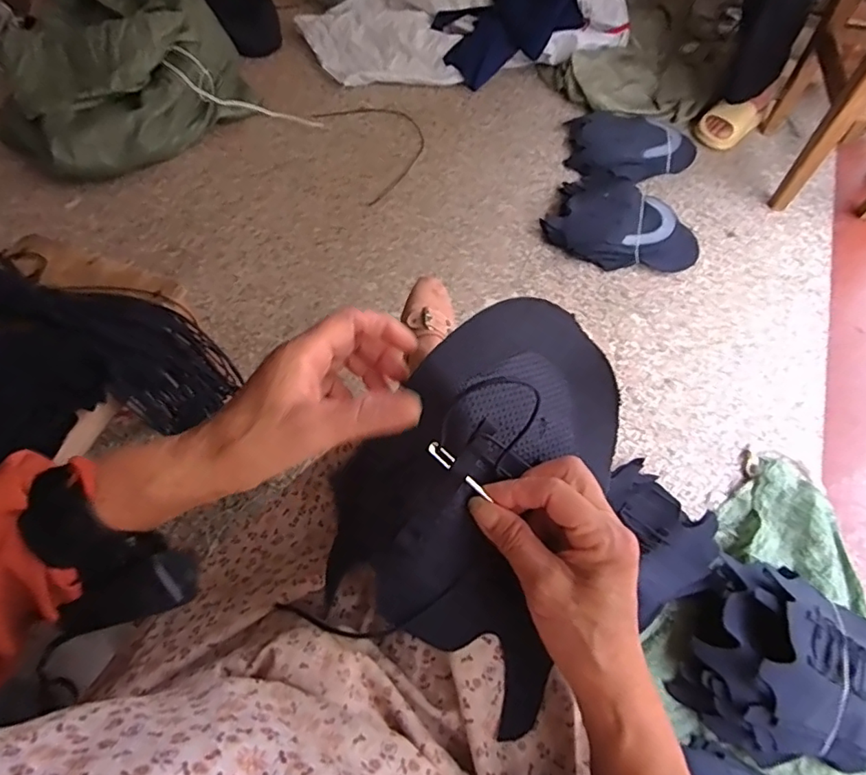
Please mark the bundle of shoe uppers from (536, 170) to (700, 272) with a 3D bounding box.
[{"bbox_3d":[0.392,-0.349,1.173,0.224,0.070,0.330,-37,67,-19],"label":"bundle of shoe uppers"}]

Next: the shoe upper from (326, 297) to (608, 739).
[{"bbox_3d":[0.032,0.051,0.338,0.157,0.098,0.219,23,61,10],"label":"shoe upper"}]

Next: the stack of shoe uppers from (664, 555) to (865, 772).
[{"bbox_3d":[0.502,0.381,0.727,0.296,0.114,0.240,22,63,12],"label":"stack of shoe uppers"}]

